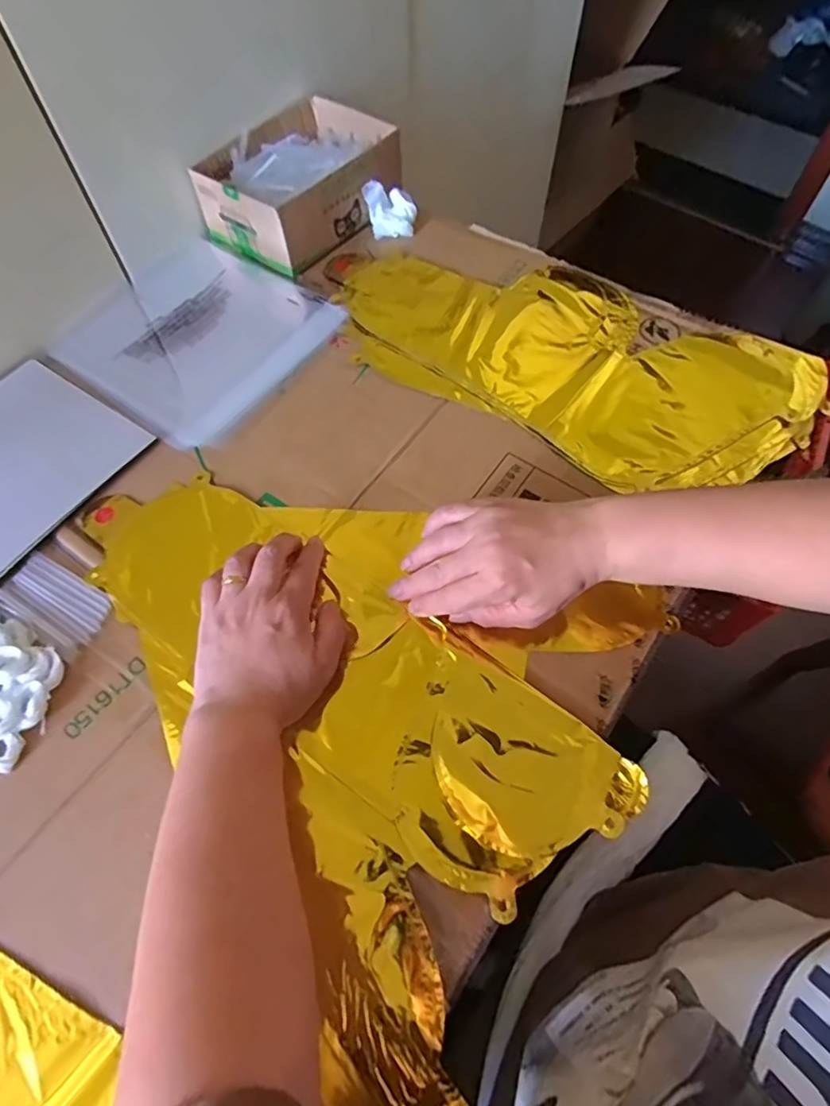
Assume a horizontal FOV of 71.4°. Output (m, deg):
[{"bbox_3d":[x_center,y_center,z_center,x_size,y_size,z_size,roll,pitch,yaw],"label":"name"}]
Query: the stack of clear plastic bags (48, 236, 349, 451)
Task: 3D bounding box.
[{"bbox_3d":[-0.212,-0.212,0.554,0.223,0.015,0.214,30,66,15],"label":"stack of clear plastic bags"}]

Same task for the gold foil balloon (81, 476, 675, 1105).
[{"bbox_3d":[-0.062,0.079,0.400,0.415,0.018,0.335,31,66,15],"label":"gold foil balloon"}]

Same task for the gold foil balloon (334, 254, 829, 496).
[{"bbox_3d":[0.133,-0.187,0.525,0.427,0.020,0.210,29,66,15],"label":"gold foil balloon"}]

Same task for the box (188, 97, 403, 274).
[{"bbox_3d":[-0.114,-0.385,0.602,0.136,0.064,0.194,36,68,18],"label":"box"}]

